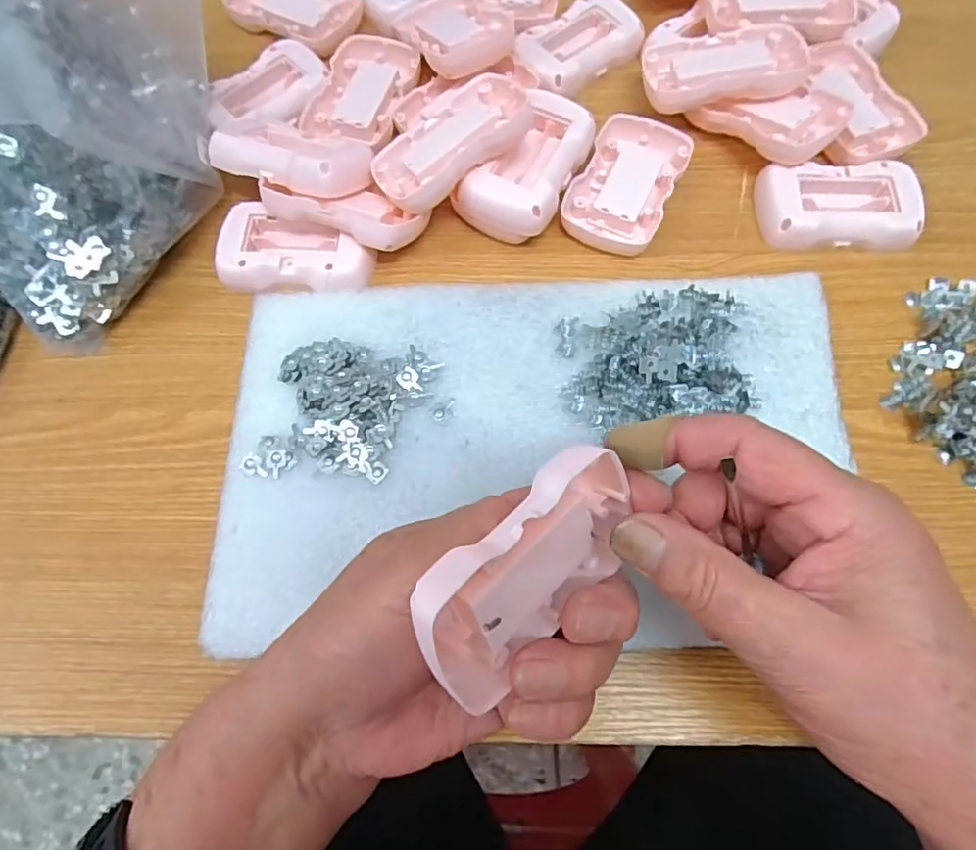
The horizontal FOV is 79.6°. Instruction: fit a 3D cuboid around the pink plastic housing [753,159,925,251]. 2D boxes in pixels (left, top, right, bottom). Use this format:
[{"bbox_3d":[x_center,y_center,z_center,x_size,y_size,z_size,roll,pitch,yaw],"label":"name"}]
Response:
[{"bbox_3d":[0.199,-0.125,0.334,0.083,0.018,0.050,-1,70,1],"label":"pink plastic housing"}]

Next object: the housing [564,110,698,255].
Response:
[{"bbox_3d":[0.081,-0.141,0.344,0.054,0.015,0.090,22,72,9],"label":"housing"}]

